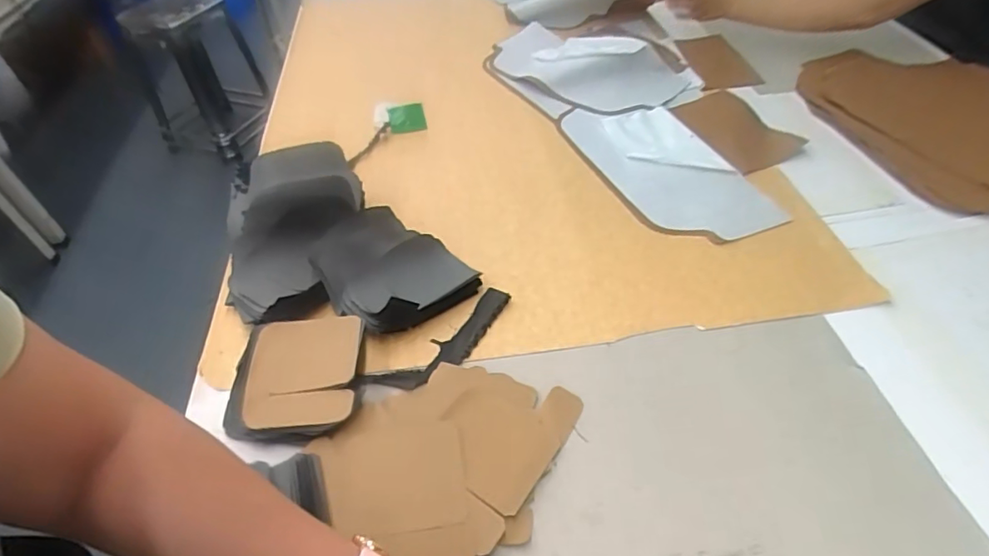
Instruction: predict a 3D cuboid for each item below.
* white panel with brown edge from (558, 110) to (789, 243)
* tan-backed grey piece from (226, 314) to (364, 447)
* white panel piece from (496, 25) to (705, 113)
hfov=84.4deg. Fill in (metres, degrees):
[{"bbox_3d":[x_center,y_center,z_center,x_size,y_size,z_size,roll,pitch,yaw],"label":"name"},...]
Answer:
[{"bbox_3d":[0.246,-0.171,0.818,0.174,0.015,0.350,-17,48,-14],"label":"white panel with brown edge"},{"bbox_3d":[-0.203,0.098,0.559,0.121,0.013,0.141,-4,47,-2],"label":"tan-backed grey piece"},{"bbox_3d":[0.160,-0.395,1.000,0.368,0.053,0.208,28,54,26],"label":"white panel piece"}]

